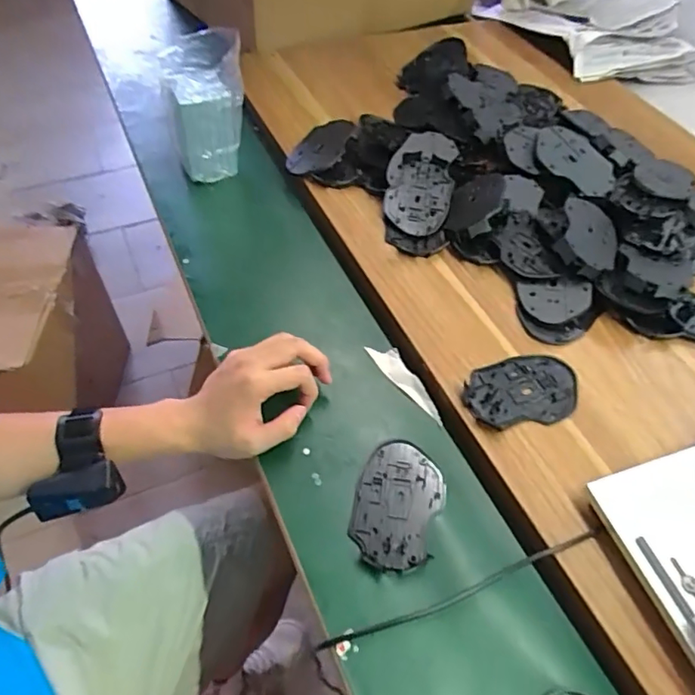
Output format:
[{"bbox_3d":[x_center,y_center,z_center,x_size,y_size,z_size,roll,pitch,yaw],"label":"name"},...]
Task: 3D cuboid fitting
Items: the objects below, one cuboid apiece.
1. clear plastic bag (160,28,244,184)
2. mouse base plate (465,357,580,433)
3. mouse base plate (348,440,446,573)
[{"bbox_3d":[-0.174,-0.291,0.675,0.095,0.146,0.079,-8,54,-10],"label":"clear plastic bag"},{"bbox_3d":[0.165,0.041,0.521,0.115,0.006,0.071,-12,55,-13],"label":"mouse base plate"},{"bbox_3d":[0.043,0.135,0.477,0.071,0.008,0.110,16,54,8],"label":"mouse base plate"}]

